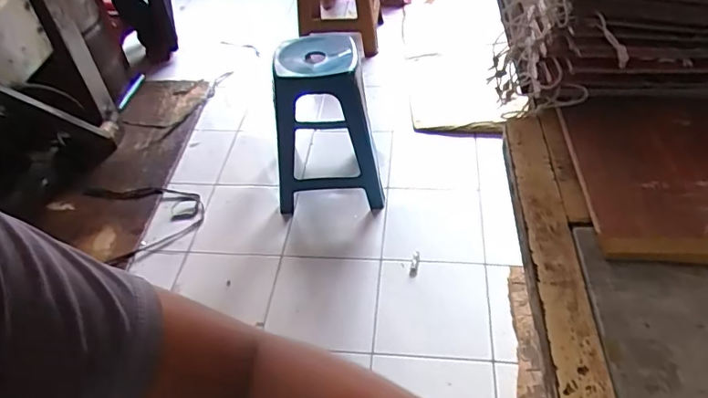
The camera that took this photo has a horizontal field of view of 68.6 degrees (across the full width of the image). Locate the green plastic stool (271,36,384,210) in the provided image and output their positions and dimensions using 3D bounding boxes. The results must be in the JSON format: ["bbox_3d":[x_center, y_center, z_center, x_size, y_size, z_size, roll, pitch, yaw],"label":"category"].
[{"bbox_3d":[-0.092,-0.229,1.622,0.328,0.502,0.308,-4,45,2],"label":"green plastic stool"}]

